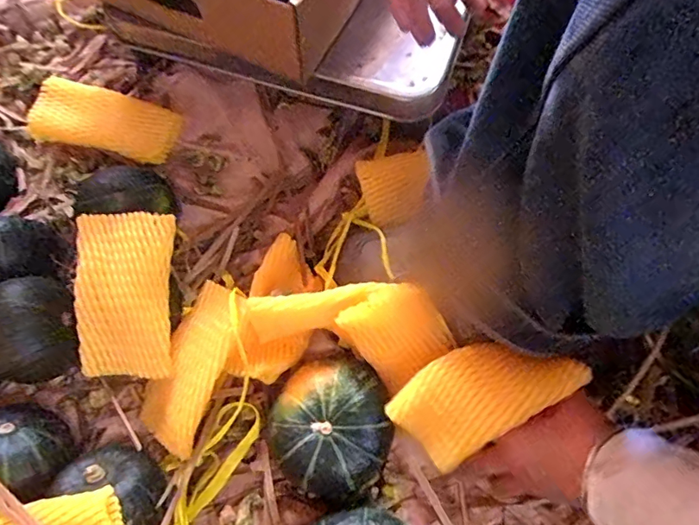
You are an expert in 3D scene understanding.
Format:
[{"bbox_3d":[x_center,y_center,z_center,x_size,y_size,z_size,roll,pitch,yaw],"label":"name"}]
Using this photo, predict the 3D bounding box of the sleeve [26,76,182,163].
[{"bbox_3d":[-0.258,-0.148,0.521,0.148,0.033,0.069,11,71,4],"label":"sleeve"}]

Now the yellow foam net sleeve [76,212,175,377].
[{"bbox_3d":[-0.186,0.023,0.409,0.071,0.035,0.132,-2,71,0],"label":"yellow foam net sleeve"}]

